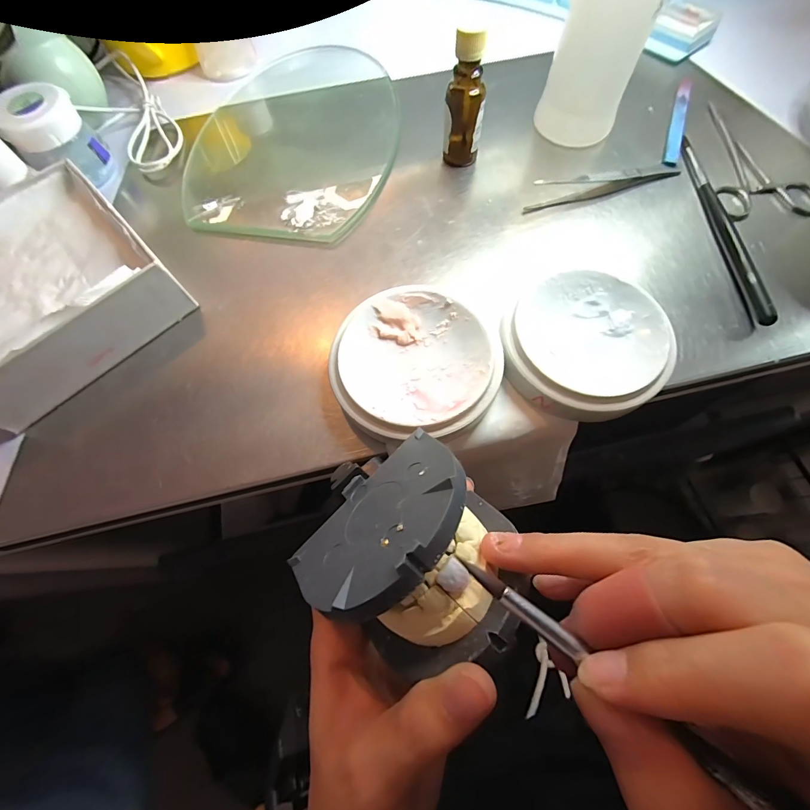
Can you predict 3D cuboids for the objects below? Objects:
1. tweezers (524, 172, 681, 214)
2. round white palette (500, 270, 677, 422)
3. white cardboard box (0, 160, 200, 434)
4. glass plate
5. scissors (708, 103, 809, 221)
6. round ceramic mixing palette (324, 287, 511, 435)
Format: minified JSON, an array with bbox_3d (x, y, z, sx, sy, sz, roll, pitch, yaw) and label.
[{"bbox_3d":[0.138,-0.162,0.264,0.117,0.006,0.028,-13,69,-3],"label":"tweezers"},{"bbox_3d":[0.099,-0.032,0.206,0.087,0.021,0.081,-1,69,1],"label":"round white palette"},{"bbox_3d":[-0.219,-0.074,0.222,0.120,0.043,0.133,-41,73,-13],"label":"white cardboard box"},{"bbox_3d":[-0.086,-0.222,0.294,0.156,0.006,0.233,2,69,2],"label":"glass plate"},{"bbox_3d":[0.258,-0.180,0.268,0.065,0.004,0.115,5,69,4],"label":"scissors"},{"bbox_3d":[0.006,-0.023,0.204,0.088,0.022,0.085,-1,69,1],"label":"round ceramic mixing palette"}]

